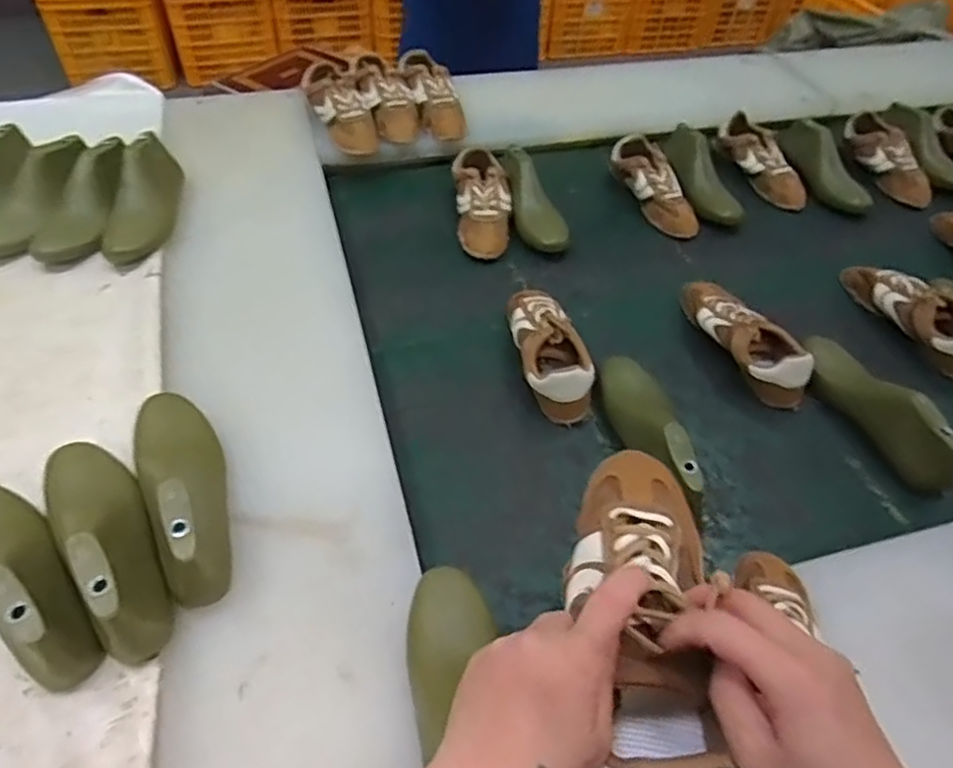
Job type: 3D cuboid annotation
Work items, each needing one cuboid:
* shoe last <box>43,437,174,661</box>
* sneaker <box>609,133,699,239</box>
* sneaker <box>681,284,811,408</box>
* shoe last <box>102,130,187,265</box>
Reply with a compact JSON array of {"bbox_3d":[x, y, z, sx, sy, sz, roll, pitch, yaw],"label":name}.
[{"bbox_3d":[-0.319,0.121,0.569,0.072,0.069,0.233,-30,57,-26],"label":"shoe last"},{"bbox_3d":[0.284,-0.318,1.081,0.079,0.074,0.212,-7,48,-12],"label":"sneaker"},{"bbox_3d":[0.339,-0.070,0.854,0.082,0.073,0.229,-17,51,-20],"label":"sneaker"},{"bbox_3d":[-0.450,-0.253,0.906,0.063,0.074,0.217,3,60,-3],"label":"shoe last"}]

